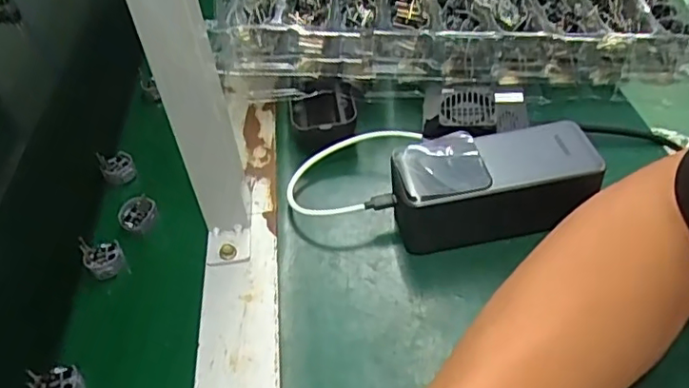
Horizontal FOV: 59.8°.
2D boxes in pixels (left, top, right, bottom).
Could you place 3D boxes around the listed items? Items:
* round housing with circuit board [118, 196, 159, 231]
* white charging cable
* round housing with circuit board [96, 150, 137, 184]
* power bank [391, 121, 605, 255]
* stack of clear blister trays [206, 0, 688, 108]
[{"bbox_3d":[-0.156,0.015,0.453,0.028,0.012,0.028,-3,44,3],"label":"round housing with circuit board"},{"bbox_3d":[0.004,-0.015,0.443,0.085,0.029,0.089,12,47,17],"label":"white charging cable"},{"bbox_3d":[-0.188,-0.025,0.493,0.025,0.023,0.026,-3,44,3],"label":"round housing with circuit board"},{"bbox_3d":[0.098,-0.004,0.404,0.128,0.060,0.060,-11,44,-5],"label":"power bank"},{"bbox_3d":[0.096,-0.193,0.571,0.403,0.065,0.286,-2,44,5],"label":"stack of clear blister trays"}]

